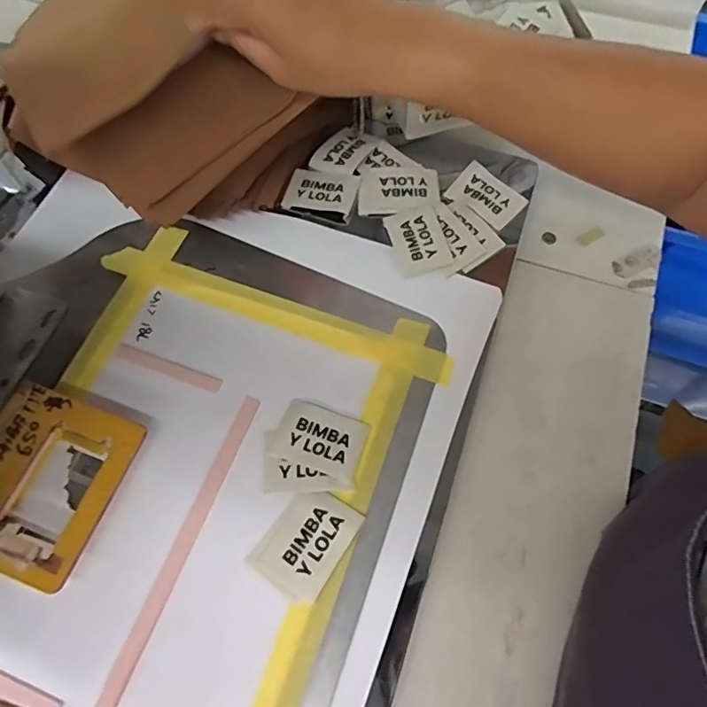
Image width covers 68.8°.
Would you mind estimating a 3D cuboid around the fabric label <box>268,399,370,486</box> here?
[{"bbox_3d":[-0.022,0.057,0.345,0.060,0.004,0.042,20,66,11],"label":"fabric label"}]

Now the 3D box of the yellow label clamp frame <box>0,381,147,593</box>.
[{"bbox_3d":[-0.192,0.078,0.321,0.090,0.014,0.104,21,66,5],"label":"yellow label clamp frame"}]

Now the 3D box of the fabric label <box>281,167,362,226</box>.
[{"bbox_3d":[-0.027,-0.134,0.435,0.060,0.006,0.047,14,65,8],"label":"fabric label"}]

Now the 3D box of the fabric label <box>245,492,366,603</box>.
[{"bbox_3d":[-0.029,0.115,0.318,0.047,0.004,0.062,32,71,15],"label":"fabric label"}]

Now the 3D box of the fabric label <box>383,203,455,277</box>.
[{"bbox_3d":[0.051,-0.091,0.412,0.041,0.005,0.058,-15,65,-6],"label":"fabric label"}]

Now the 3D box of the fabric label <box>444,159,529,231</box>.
[{"bbox_3d":[0.111,-0.133,0.430,0.059,0.007,0.042,39,71,18],"label":"fabric label"}]

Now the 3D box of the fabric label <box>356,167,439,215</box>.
[{"bbox_3d":[0.038,-0.137,0.435,0.068,0.004,0.045,-6,64,-1],"label":"fabric label"}]

